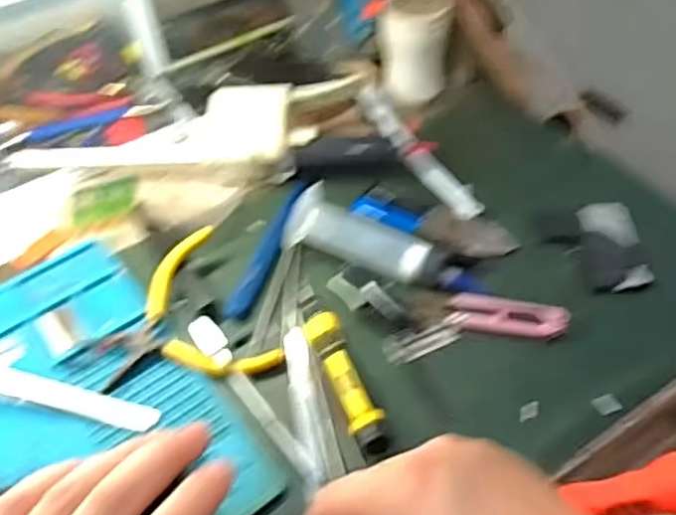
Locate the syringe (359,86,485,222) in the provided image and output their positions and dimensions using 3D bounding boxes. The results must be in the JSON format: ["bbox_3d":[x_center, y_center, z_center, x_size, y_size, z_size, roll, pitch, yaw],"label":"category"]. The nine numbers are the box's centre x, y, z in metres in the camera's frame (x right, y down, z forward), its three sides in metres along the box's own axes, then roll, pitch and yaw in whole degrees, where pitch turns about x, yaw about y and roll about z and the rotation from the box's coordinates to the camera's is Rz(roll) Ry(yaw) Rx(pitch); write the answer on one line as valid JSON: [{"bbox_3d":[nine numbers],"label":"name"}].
[{"bbox_3d":[0.061,-0.095,0.540,0.034,0.019,0.178,-22,50,-14],"label":"syringe"}]

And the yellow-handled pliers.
[{"bbox_3d":[-0.105,0.042,0.427,0.102,0.024,0.109,-28,51,-18],"label":"yellow-handled pliers"}]

